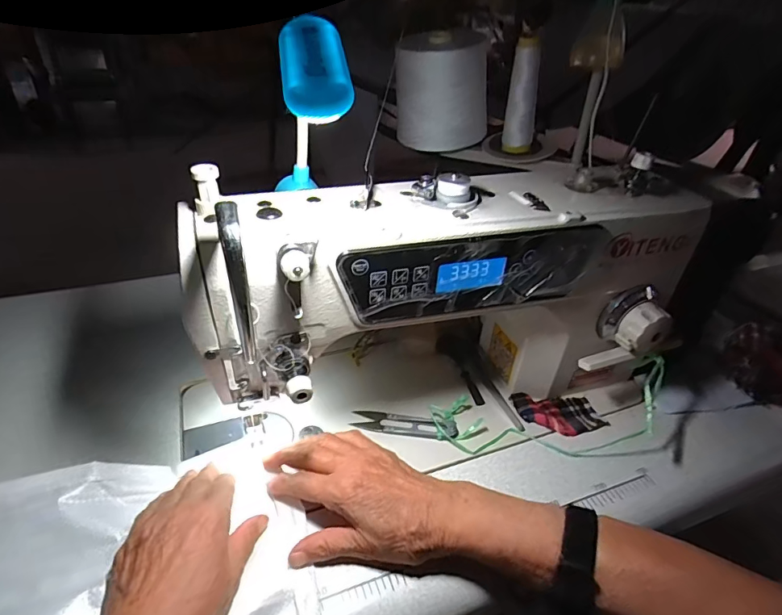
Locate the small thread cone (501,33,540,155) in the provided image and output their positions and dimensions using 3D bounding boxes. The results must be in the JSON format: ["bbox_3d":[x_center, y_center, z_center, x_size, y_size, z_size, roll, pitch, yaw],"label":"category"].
[{"bbox_3d":[0.208,-0.320,0.720,0.050,0.182,0.041,12,36,12],"label":"small thread cone"}]

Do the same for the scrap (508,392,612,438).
[{"bbox_3d":[0.172,0.107,0.467,0.086,0.011,0.048,0,36,-5],"label":"scrap"}]

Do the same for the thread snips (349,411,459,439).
[{"bbox_3d":[0.014,0.113,0.447,0.102,0.013,0.024,8,36,6],"label":"thread snips"}]

